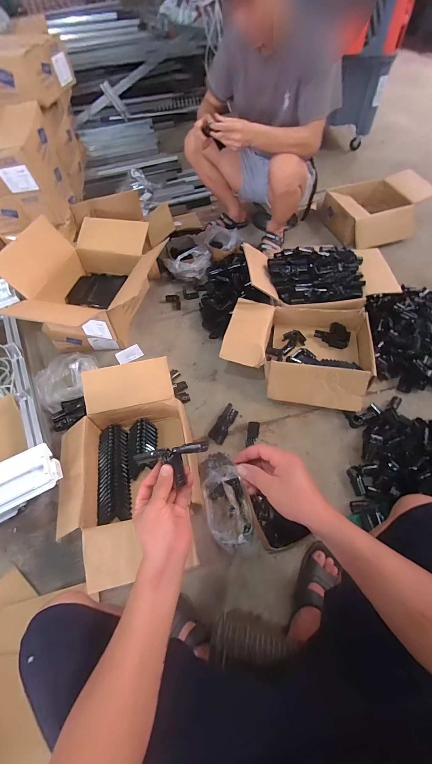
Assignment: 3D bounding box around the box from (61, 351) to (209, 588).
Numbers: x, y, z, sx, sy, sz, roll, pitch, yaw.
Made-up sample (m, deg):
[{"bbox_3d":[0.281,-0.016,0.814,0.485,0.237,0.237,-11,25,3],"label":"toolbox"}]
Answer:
[{"bbox_3d":[-0.249,0.232,0.805,0.372,0.187,0.519,-14,58,-5],"label":"box"}]

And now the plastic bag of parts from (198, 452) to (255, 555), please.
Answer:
[{"bbox_3d":[0.027,0.335,0.844,0.116,0.033,0.254,-14,67,-5],"label":"plastic bag of parts"}]

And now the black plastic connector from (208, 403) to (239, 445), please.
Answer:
[{"bbox_3d":[0.027,0.133,0.943,0.049,0.023,0.131,24,63,17],"label":"black plastic connector"}]

